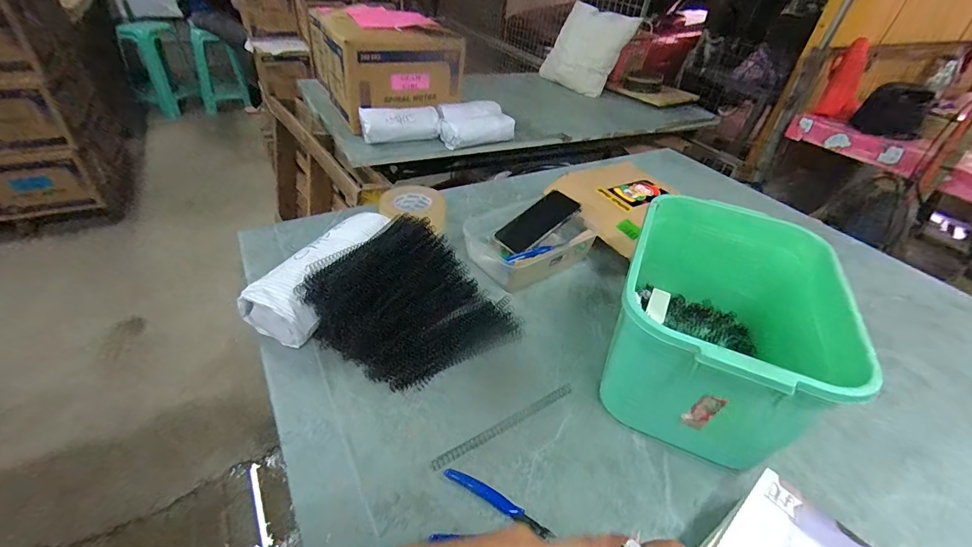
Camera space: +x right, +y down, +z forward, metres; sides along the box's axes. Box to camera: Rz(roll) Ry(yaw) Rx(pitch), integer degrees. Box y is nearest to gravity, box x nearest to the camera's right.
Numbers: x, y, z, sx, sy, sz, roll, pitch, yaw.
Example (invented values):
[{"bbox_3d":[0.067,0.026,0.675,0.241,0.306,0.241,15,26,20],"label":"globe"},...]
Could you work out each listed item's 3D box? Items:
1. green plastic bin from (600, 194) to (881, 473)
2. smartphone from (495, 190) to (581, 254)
[{"bbox_3d":[0.300,0.067,0.554,0.232,0.192,0.331,23,42,18],"label":"green plastic bin"},{"bbox_3d":[0.098,-0.098,0.779,0.155,0.012,0.074,-37,53,-12],"label":"smartphone"}]

